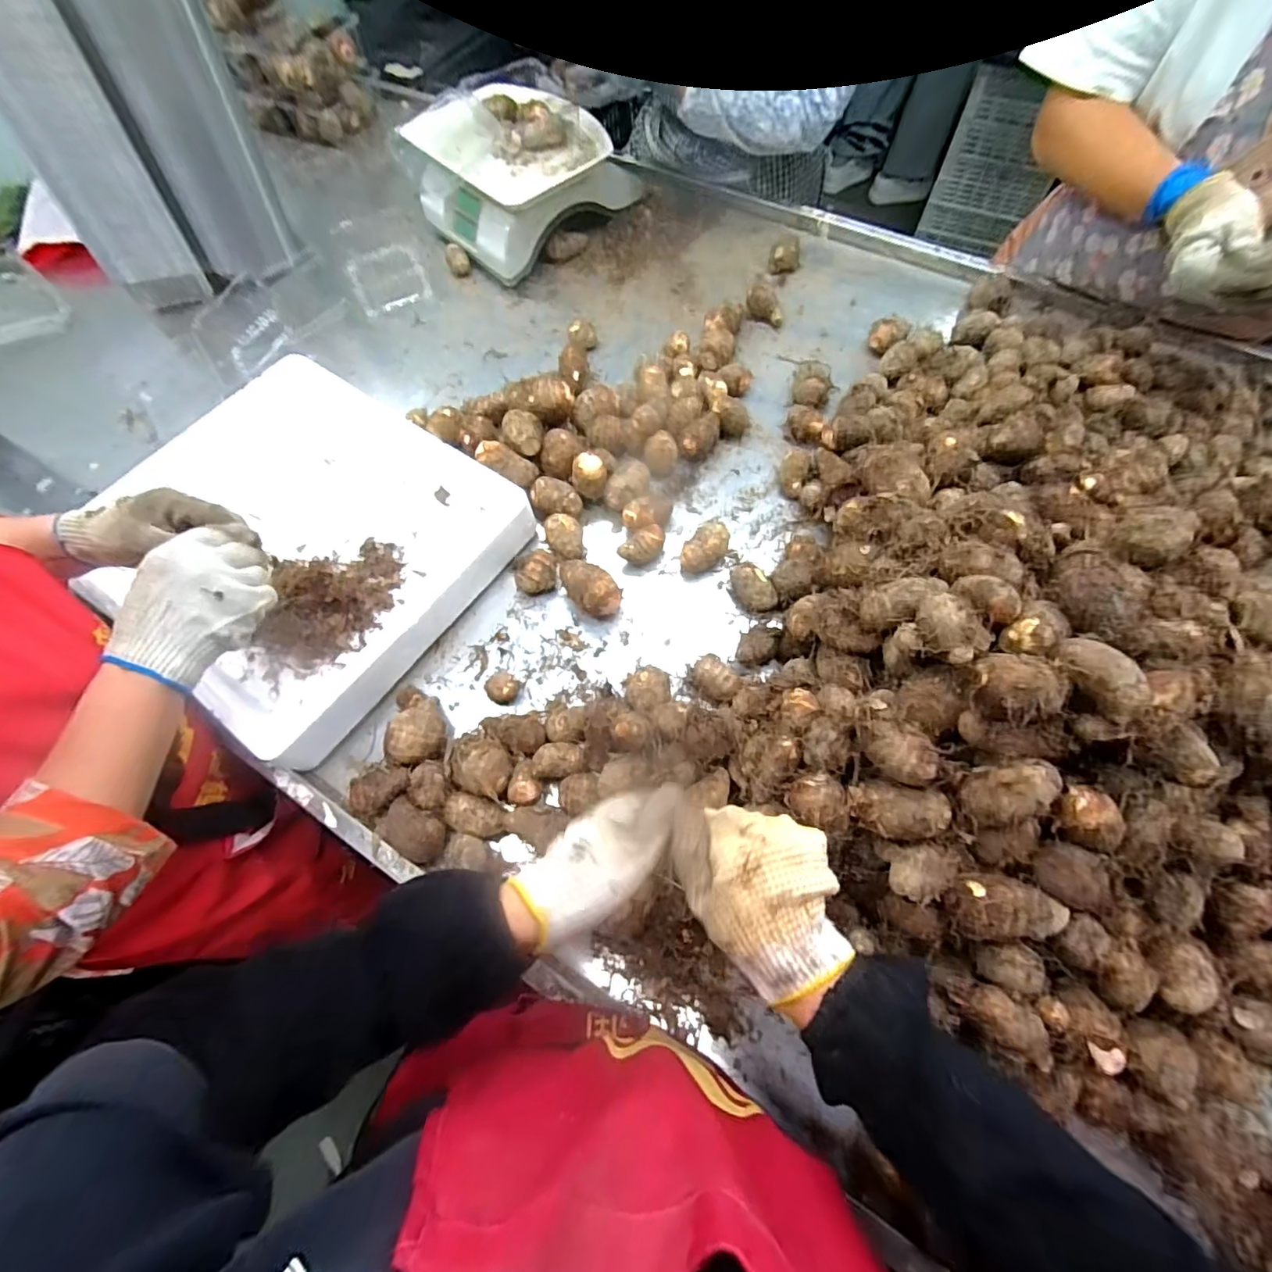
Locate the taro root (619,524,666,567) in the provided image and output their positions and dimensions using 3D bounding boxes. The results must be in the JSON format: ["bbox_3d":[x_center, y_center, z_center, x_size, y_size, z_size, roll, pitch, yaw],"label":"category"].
[{"bbox_3d":[0.012,-0.106,0.653,0.060,0.038,0.035,-42,71,-13],"label":"taro root"}]

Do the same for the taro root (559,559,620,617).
[{"bbox_3d":[-0.054,-0.054,0.629,0.047,0.053,0.084,-41,71,-13],"label":"taro root"}]

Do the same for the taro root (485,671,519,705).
[{"bbox_3d":[-0.146,0.059,0.600,0.029,0.034,0.032,33,73,15],"label":"taro root"}]

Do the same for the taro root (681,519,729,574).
[{"bbox_3d":[0.084,-0.103,0.648,0.037,0.042,0.067,35,74,16],"label":"taro root"}]

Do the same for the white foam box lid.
[{"bbox_3d":[-0.412,-0.132,0.671,0.471,0.068,0.389,34,73,15],"label":"white foam box lid"}]

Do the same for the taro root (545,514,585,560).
[{"bbox_3d":[-0.085,-0.118,0.664,0.040,0.038,0.055,-17,68,-4],"label":"taro root"}]

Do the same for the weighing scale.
[{"bbox_3d":[-0.182,-0.742,0.873,0.285,0.152,0.247,-42,71,-13],"label":"weighing scale"}]

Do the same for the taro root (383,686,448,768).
[{"bbox_3d":[-0.228,0.090,0.573,0.051,0.051,0.086,-9,67,-1],"label":"taro root"}]

